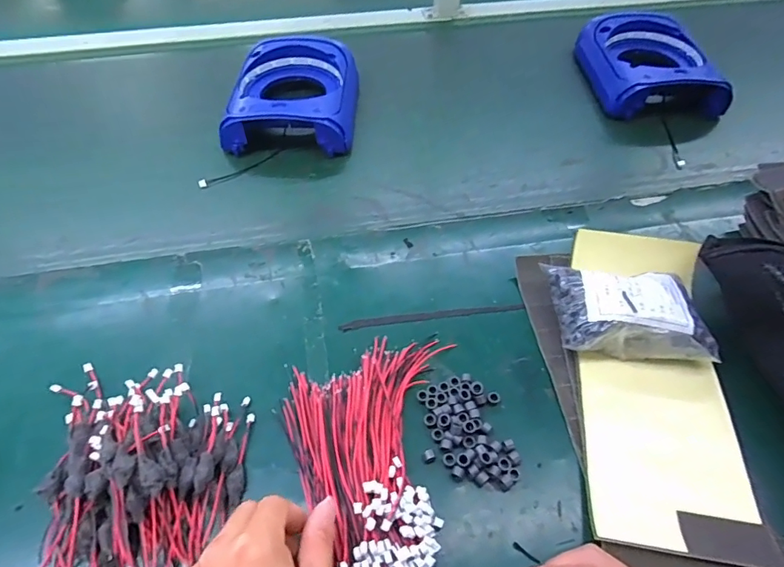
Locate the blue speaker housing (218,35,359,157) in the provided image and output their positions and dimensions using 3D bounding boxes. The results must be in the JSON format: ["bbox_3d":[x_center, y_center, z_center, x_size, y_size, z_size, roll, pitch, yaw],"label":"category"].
[{"bbox_3d":[-0.139,-0.279,0.674,0.174,0.057,0.221,2,53,0],"label":"blue speaker housing"}]

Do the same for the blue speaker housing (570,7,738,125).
[{"bbox_3d":[0.398,-0.343,0.732,0.179,0.076,0.214,4,53,0],"label":"blue speaker housing"}]

